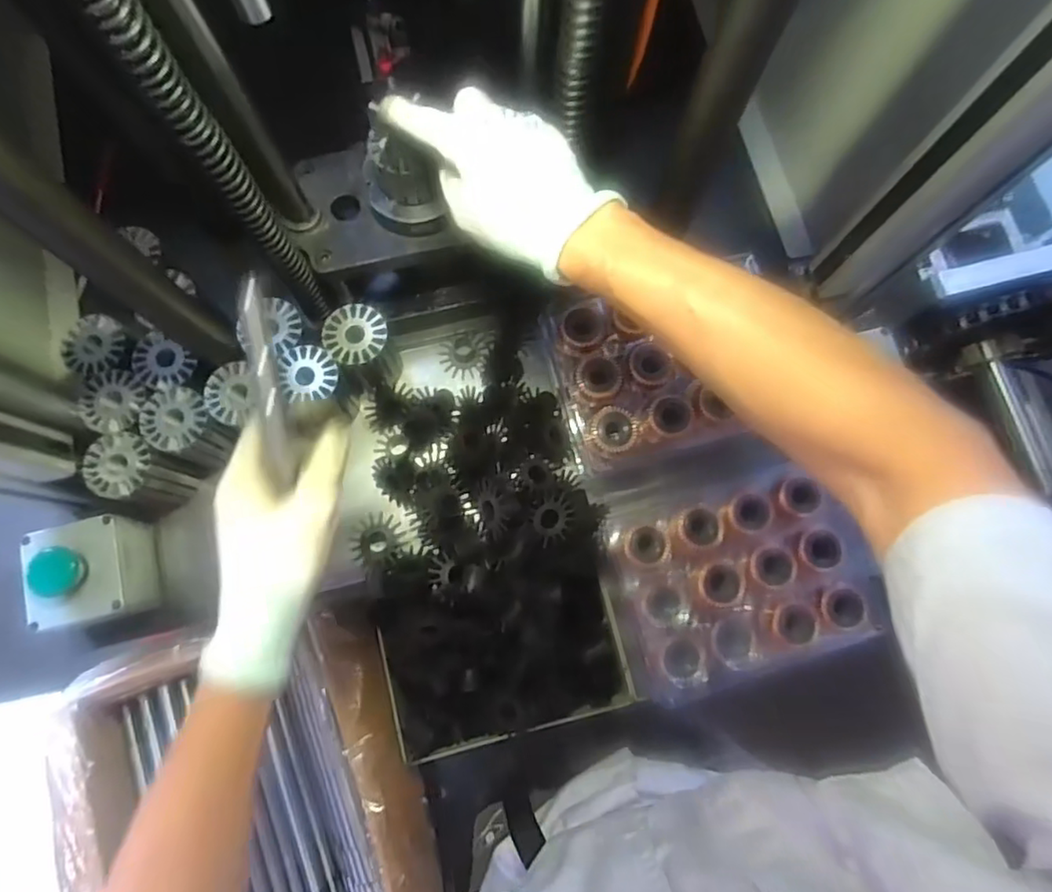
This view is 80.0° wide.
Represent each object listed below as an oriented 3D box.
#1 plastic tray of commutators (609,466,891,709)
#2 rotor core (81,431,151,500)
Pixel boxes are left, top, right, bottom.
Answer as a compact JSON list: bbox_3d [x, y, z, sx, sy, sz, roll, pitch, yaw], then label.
[{"bbox_3d":[0.170,0.111,0.526,0.176,0.052,0.148,-18,79,-5],"label":"plastic tray of commutators"},{"bbox_3d":[-0.330,0.014,0.505,0.050,0.011,0.052,0,78,-1],"label":"rotor core"}]

